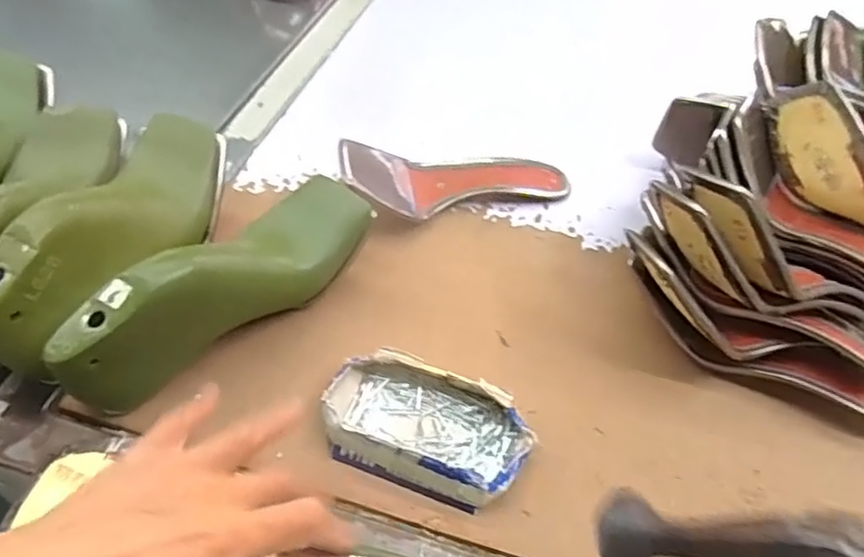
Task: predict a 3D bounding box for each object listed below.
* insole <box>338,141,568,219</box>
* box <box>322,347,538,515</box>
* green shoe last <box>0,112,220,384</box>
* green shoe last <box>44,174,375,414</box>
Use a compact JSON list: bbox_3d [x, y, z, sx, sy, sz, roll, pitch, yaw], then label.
[{"bbox_3d":[0.026,-0.095,0.574,0.216,0.055,0.075,-8,52,-13],"label":"insole"},{"bbox_3d":[-0.004,0.098,0.425,0.134,0.027,0.080,19,51,9],"label":"box"},{"bbox_3d":[-0.226,-0.030,0.463,0.068,0.099,0.218,16,49,7],"label":"green shoe last"},{"bbox_3d":[-0.138,0.005,0.437,0.062,0.099,0.220,36,56,21],"label":"green shoe last"}]

